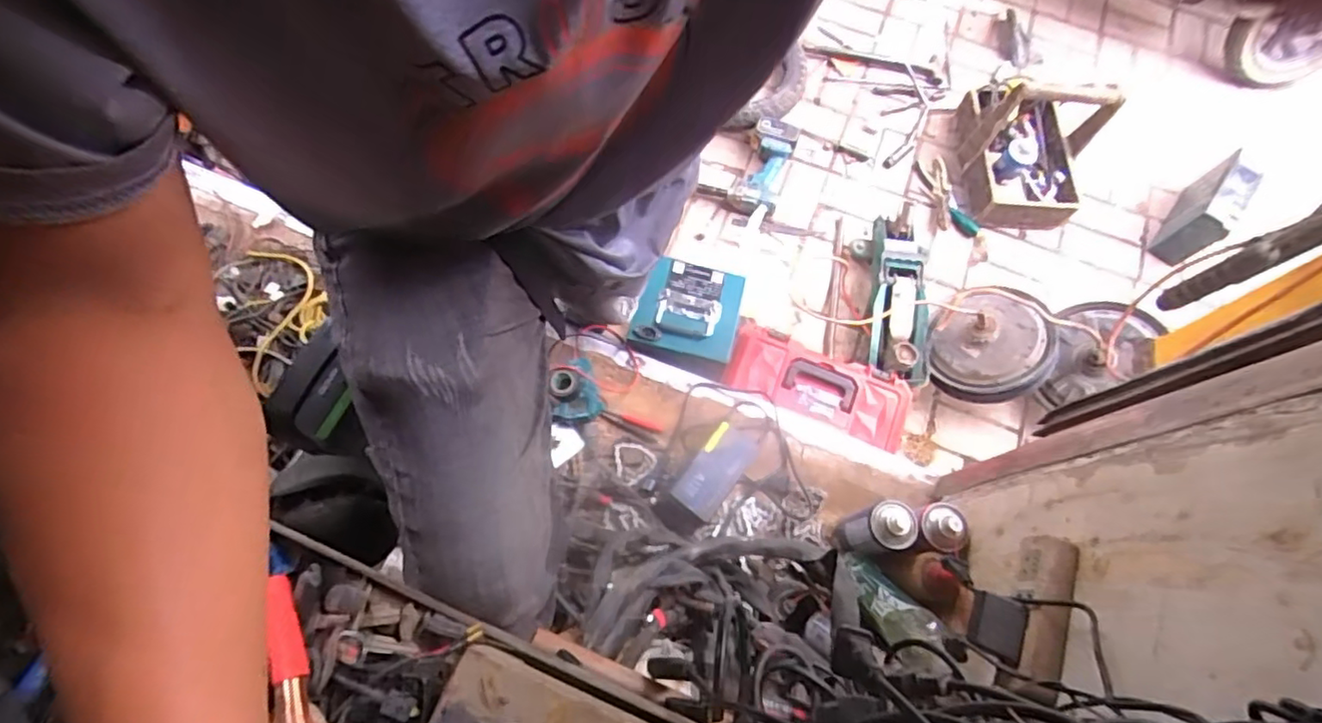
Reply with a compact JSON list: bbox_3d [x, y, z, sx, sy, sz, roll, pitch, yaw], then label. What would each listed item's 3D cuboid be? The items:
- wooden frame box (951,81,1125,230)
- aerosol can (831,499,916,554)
[{"bbox_3d":[0.895,-0.539,1.495,0.273,0.254,0.372,7,70,0],"label":"wooden frame box"},{"bbox_3d":[0.307,0.245,0.898,0.065,0.179,0.063,1,70,-3],"label":"aerosol can"}]

